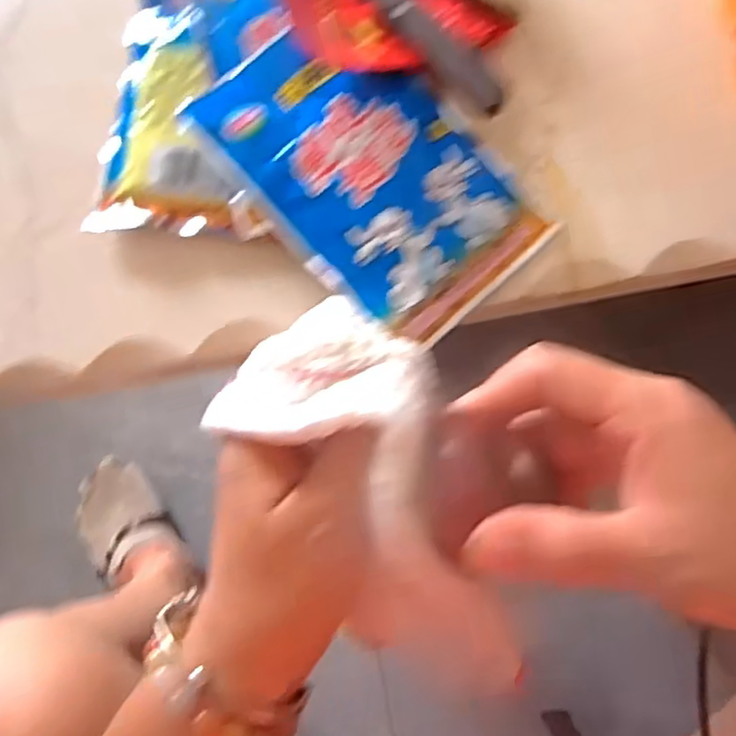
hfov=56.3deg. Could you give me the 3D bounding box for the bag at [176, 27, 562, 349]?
[{"bbox_3d":[0.001,-0.083,0.297,0.140,0.032,0.088,43,81,10],"label":"bag"}]

